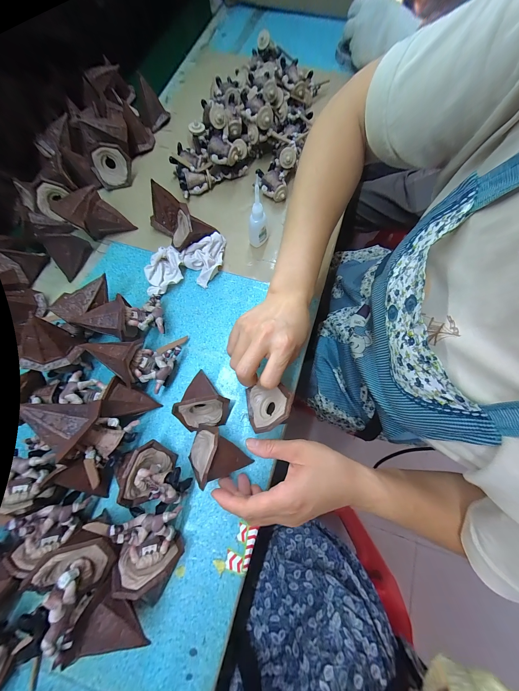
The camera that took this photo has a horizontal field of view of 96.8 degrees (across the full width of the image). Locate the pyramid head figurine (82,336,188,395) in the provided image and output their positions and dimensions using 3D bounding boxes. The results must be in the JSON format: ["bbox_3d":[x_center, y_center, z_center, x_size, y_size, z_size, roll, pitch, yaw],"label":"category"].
[{"bbox_3d":[-0.152,0.024,0.295,0.109,0.057,0.070,-13,74,-4],"label":"pyramid head figurine"}]

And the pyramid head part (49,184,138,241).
[{"bbox_3d":[-0.264,-0.206,0.369,0.078,0.055,0.073,41,77,11],"label":"pyramid head part"}]

